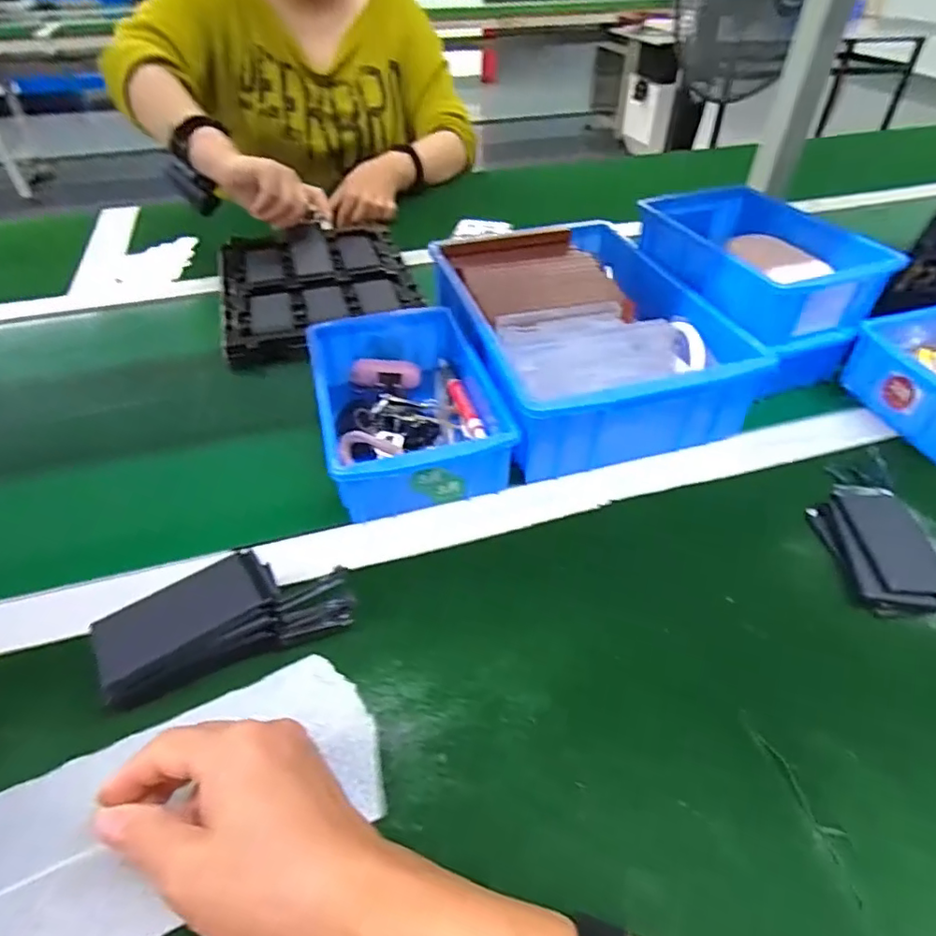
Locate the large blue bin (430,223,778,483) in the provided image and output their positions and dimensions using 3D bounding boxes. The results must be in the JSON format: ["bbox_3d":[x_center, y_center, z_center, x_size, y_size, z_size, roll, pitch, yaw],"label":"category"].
[{"bbox_3d":[0.095,-0.120,0.524,0.205,0.085,0.279,-14,46,-14],"label":"large blue bin"}]

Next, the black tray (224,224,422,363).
[{"bbox_3d":[-0.170,-0.212,0.655,0.211,0.033,0.246,-13,46,-13],"label":"black tray"}]

